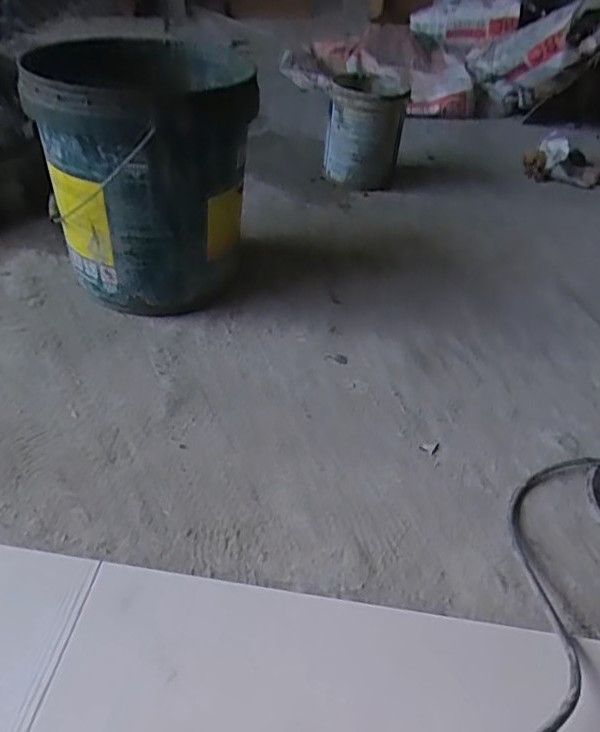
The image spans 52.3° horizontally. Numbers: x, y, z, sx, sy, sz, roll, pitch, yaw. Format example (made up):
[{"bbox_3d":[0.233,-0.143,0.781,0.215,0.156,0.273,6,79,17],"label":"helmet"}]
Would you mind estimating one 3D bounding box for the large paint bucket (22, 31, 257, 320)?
[{"bbox_3d":[-0.219,-0.274,0.909,0.286,0.328,0.285,1,40,-8],"label":"large paint bucket"}]

